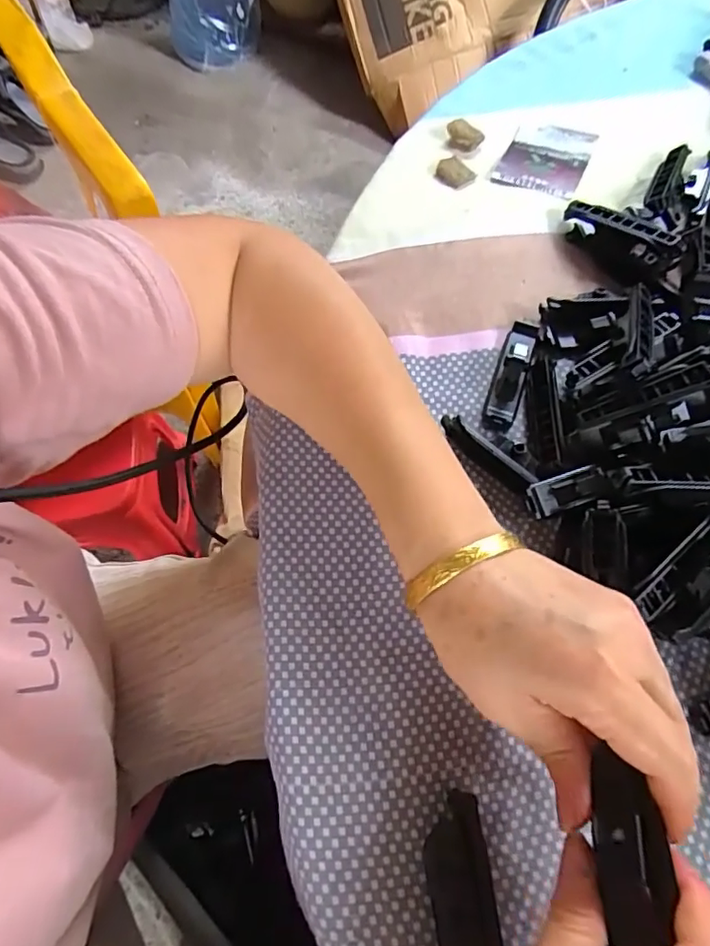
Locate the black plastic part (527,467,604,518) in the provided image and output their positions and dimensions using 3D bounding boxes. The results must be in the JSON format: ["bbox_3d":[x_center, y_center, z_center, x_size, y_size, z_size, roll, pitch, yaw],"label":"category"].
[{"bbox_3d":[0.107,0.009,0.279,0.037,0.010,0.018,-23,65,22],"label":"black plastic part"}]

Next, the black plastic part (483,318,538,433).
[{"bbox_3d":[0.094,-0.061,0.325,0.017,0.013,0.077,19,67,7],"label":"black plastic part"}]

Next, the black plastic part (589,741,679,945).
[{"bbox_3d":[0.094,0.131,0.192,0.020,0.018,0.059,-2,77,-3],"label":"black plastic part"}]

